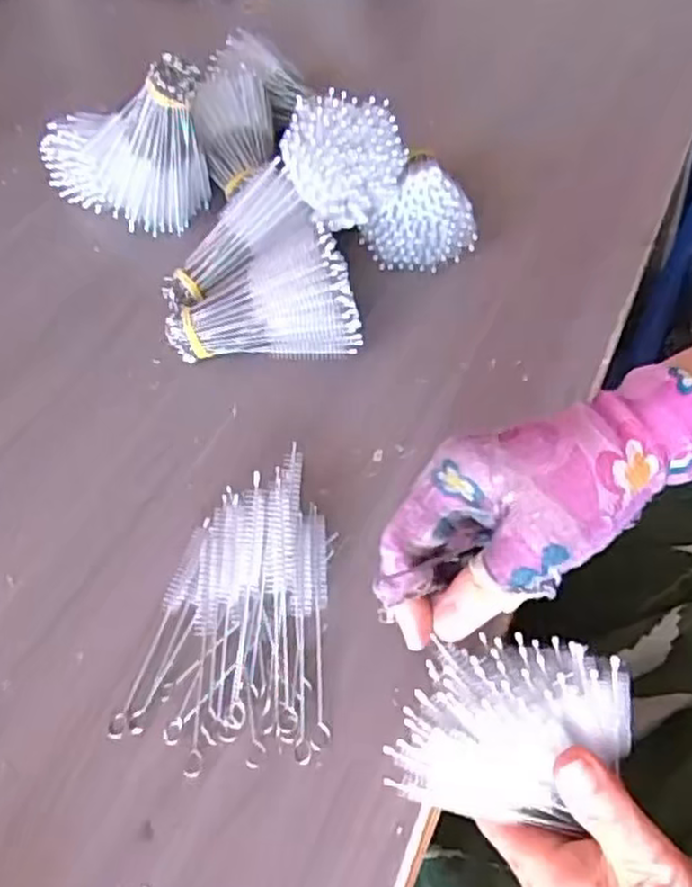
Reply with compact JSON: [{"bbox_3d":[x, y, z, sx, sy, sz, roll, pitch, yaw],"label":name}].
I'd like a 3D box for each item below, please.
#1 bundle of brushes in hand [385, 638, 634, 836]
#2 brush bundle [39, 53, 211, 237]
[{"bbox_3d":[0.065,0.111,0.287,0.083,0.053,0.064,11,53,14],"label":"bundle of brushes in hand"},{"bbox_3d":[-0.182,-0.239,0.567,0.163,0.128,0.063,31,60,27],"label":"brush bundle"}]

